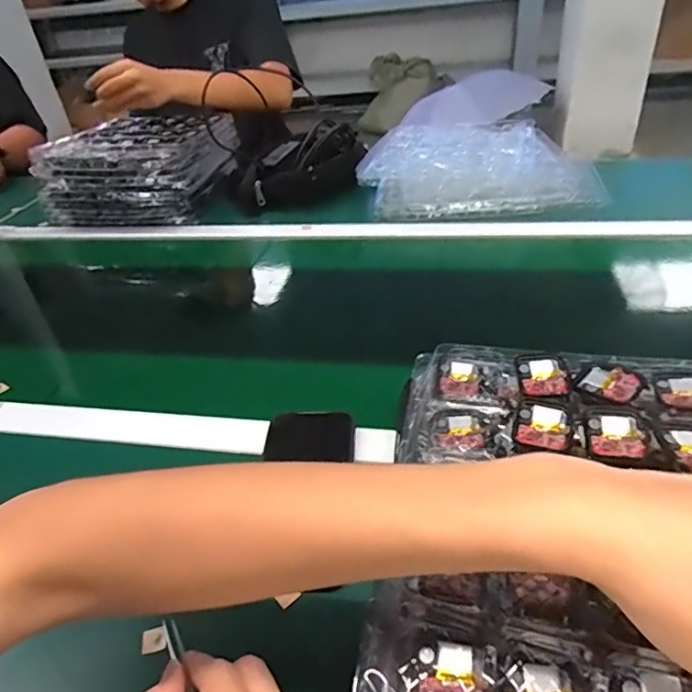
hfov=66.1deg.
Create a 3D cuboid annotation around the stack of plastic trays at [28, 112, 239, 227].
[{"bbox_3d":[-0.383,-0.339,1.012,0.300,0.123,0.270,2,37,12],"label":"stack of plastic trays"}]

